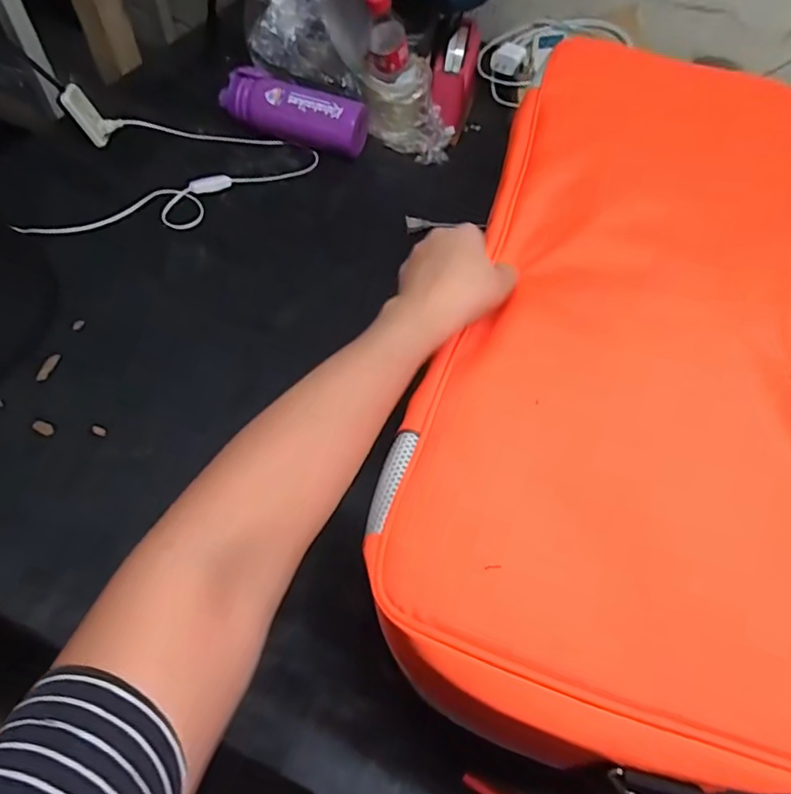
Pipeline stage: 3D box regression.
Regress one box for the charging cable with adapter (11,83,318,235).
[{"bbox_3d":[-0.307,-0.324,0.771,0.388,0.064,0.245,1,63,-12],"label":"charging cable with adapter"}]

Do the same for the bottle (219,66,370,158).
[{"bbox_3d":[-0.156,-0.441,0.834,0.236,0.067,0.064,18,57,8],"label":"bottle"}]

